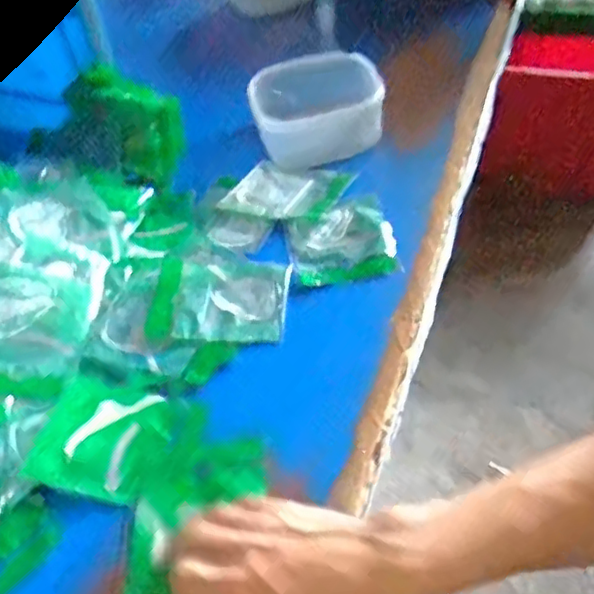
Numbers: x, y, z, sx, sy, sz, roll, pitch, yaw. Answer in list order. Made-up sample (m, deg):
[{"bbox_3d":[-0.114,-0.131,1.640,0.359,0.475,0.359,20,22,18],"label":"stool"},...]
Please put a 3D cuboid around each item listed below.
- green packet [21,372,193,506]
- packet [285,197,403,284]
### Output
[{"bbox_3d":[-0.159,0.115,0.531,0.107,0.007,0.100,7,48,16],"label":"green packet"},{"bbox_3d":[0.045,-0.064,0.681,0.107,0.016,0.122,-12,46,-2],"label":"packet"}]

